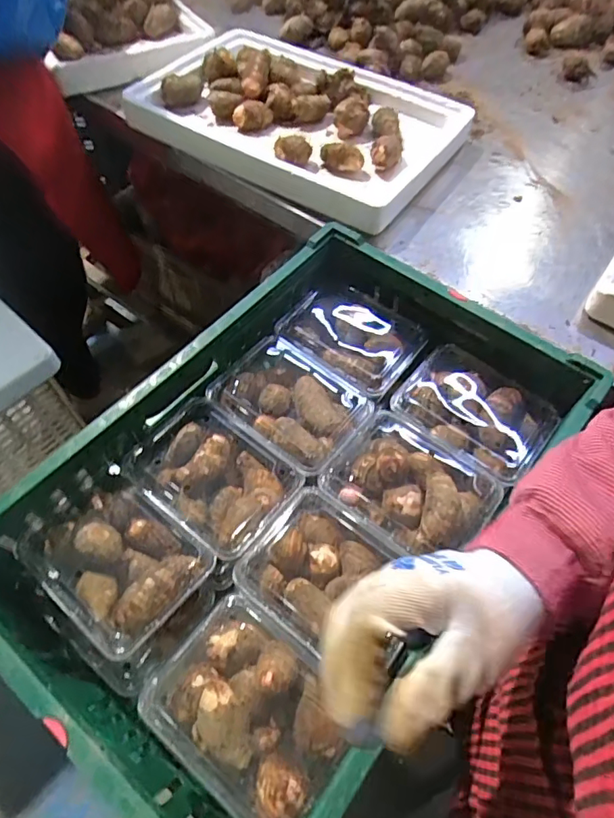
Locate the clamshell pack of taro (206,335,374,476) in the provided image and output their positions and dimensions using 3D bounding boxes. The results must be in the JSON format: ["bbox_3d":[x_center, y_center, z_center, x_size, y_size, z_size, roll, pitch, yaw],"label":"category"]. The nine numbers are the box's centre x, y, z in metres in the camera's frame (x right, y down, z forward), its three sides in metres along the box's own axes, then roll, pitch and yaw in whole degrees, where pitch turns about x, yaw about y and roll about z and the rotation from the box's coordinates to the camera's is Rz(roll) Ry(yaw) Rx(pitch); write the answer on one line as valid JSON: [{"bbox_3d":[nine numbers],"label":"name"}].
[{"bbox_3d":[-0.025,-0.002,0.646,0.186,0.072,0.135,34,63,18],"label":"clamshell pack of taro"}]

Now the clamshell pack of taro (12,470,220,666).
[{"bbox_3d":[-0.201,0.152,0.532,0.174,0.052,0.129,35,64,19],"label":"clamshell pack of taro"}]

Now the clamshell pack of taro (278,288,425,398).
[{"bbox_3d":[0.054,-0.094,0.690,0.170,0.052,0.129,31,62,17],"label":"clamshell pack of taro"}]

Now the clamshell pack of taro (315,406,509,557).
[{"bbox_3d":[0.112,0.090,0.577,0.171,0.058,0.138,36,64,19],"label":"clamshell pack of taro"}]

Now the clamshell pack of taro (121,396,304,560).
[{"bbox_3d":[-0.108,0.077,0.587,0.179,0.052,0.130,34,63,18],"label":"clamshell pack of taro"}]

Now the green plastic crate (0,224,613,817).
[{"bbox_3d":[-0.010,0.088,0.567,0.378,0.160,0.586,36,64,19],"label":"green plastic crate"}]

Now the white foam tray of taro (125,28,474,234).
[{"bbox_3d":[-0.038,-0.458,0.810,0.495,0.081,0.305,31,62,17],"label":"white foam tray of taro"}]

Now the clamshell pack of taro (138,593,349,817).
[{"bbox_3d":[-0.052,0.266,0.461,0.170,0.051,0.129,35,64,19],"label":"clamshell pack of taro"}]

